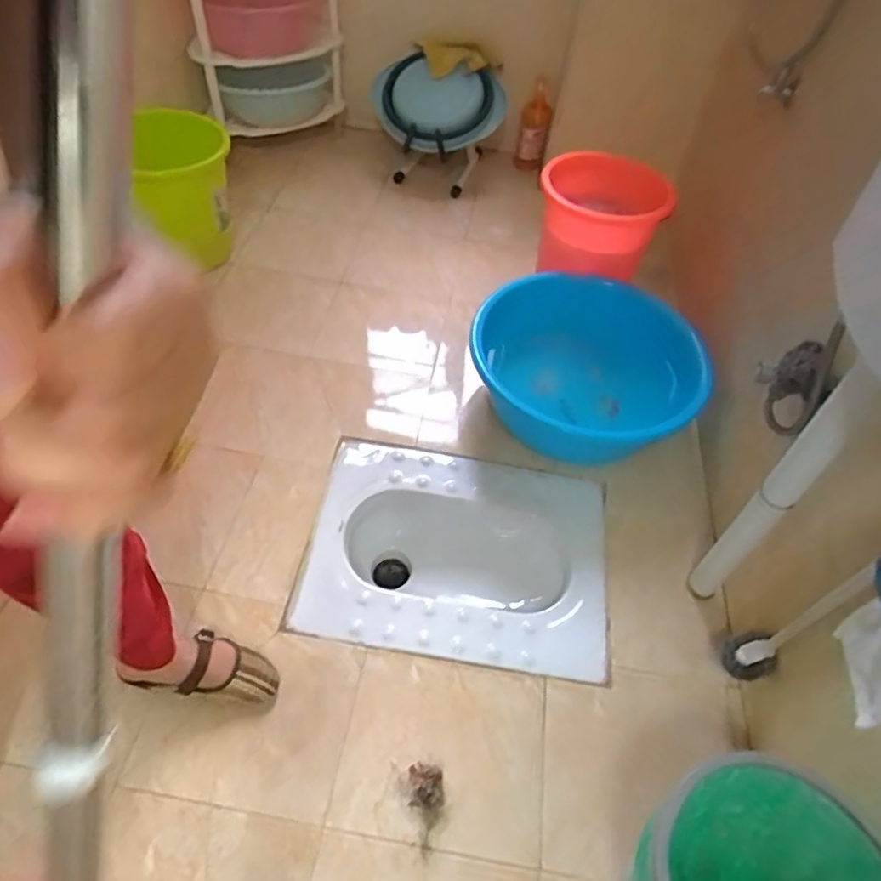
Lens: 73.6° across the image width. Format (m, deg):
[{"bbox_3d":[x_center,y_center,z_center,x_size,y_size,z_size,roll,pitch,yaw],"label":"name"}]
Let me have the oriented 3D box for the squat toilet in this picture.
[{"bbox_3d":[0.029,0.236,1.156,0.535,0.188,0.423,9,50,0],"label":"squat toilet"}]

